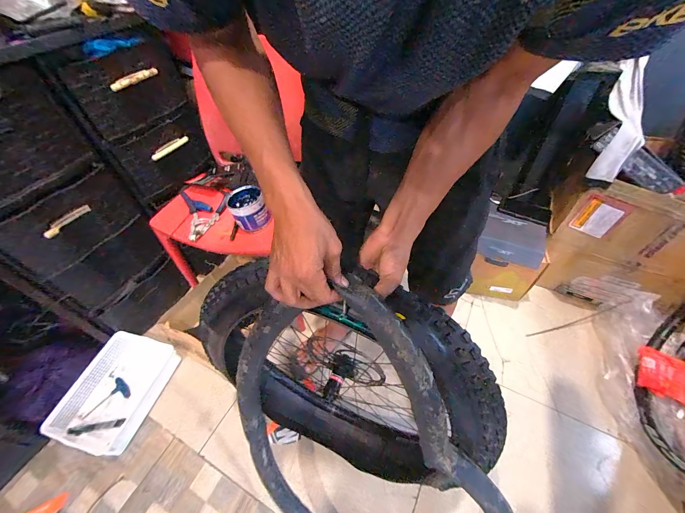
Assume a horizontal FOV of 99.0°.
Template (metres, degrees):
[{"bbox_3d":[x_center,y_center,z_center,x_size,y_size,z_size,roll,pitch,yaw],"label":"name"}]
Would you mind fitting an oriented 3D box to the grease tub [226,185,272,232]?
[{"bbox_3d":[-0.264,-0.134,0.822,0.100,0.077,0.103,-20,51,-13],"label":"grease tub"}]

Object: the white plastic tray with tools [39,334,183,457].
[{"bbox_3d":[-0.728,0.435,0.958,0.260,0.078,0.341,10,51,13],"label":"white plastic tray with tools"}]

